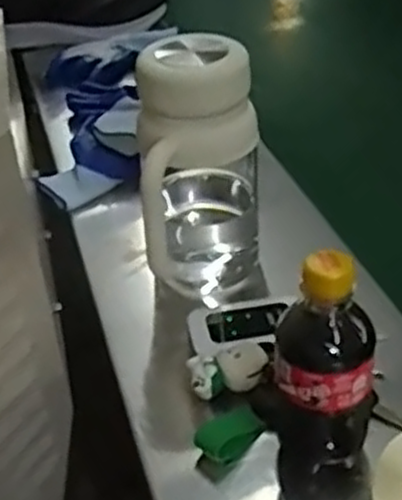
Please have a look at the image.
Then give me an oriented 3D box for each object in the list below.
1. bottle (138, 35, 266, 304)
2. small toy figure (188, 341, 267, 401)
[{"bbox_3d":[0.002,-0.058,0.640,0.097,0.214,0.113,-5,35,0],"label":"bottle"},{"bbox_3d":[0.020,0.090,0.574,0.056,0.027,0.029,-9,36,-6],"label":"small toy figure"}]

